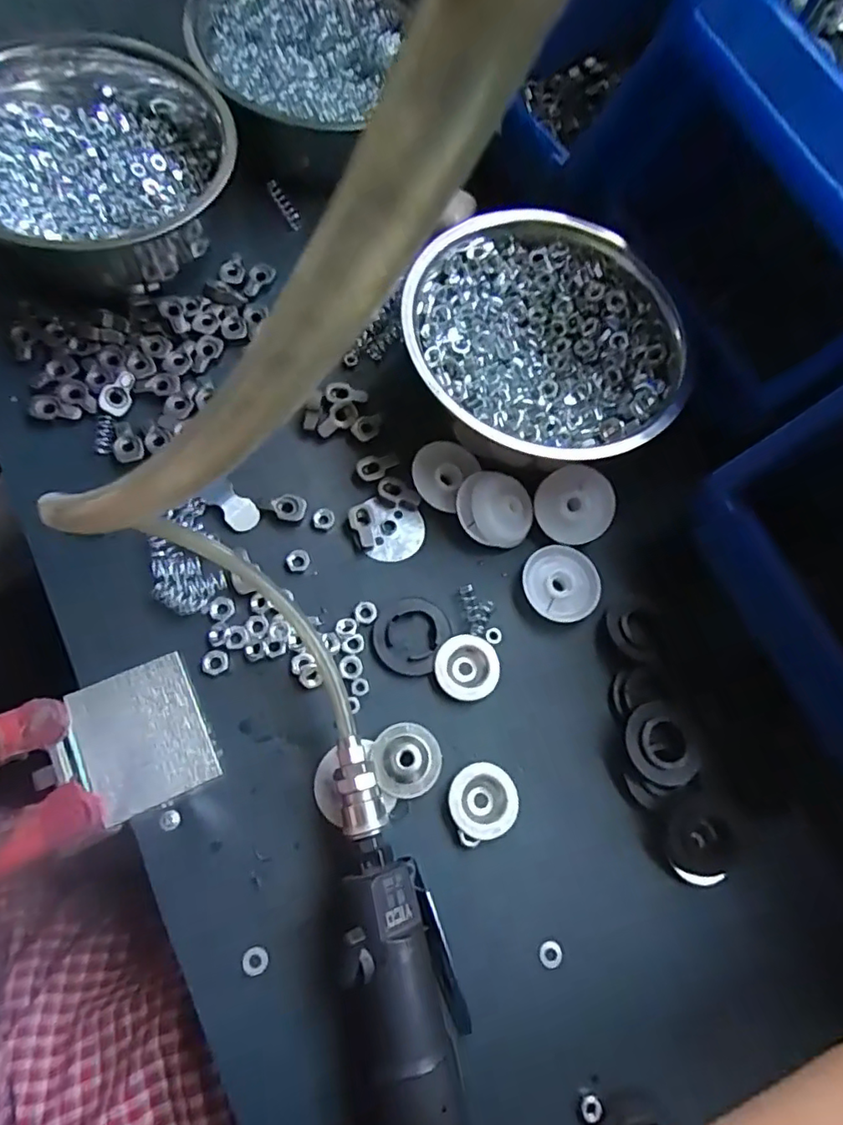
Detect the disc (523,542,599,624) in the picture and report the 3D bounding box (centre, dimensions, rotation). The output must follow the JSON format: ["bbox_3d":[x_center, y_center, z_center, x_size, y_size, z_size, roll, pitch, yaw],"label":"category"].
[{"bbox_3d":[0.090,0.013,0.376,0.047,0.004,0.048,0,74,-1],"label":"disc"}]

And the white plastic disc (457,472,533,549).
[{"bbox_3d":[0.048,-0.035,0.382,0.048,0.013,0.046,0,74,-1],"label":"white plastic disc"}]

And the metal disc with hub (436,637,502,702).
[{"bbox_3d":[0.028,0.063,0.355,0.038,0.008,0.038,2,70,-6],"label":"metal disc with hub"}]

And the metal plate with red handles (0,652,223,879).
[{"bbox_3d":[-0.180,0.102,0.297,0.133,0.017,0.075,-18,73,-32],"label":"metal plate with red handles"}]

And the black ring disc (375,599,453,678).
[{"bbox_3d":[-0.007,0.044,0.360,0.043,0.007,0.048,29,69,4],"label":"black ring disc"}]

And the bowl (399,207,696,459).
[{"bbox_3d":[0.079,-0.142,0.386,0.171,0.062,0.171,2,70,-6],"label":"bowl"}]

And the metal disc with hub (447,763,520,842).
[{"bbox_3d":[0.035,0.133,0.332,0.038,0.011,0.038,2,70,-6],"label":"metal disc with hub"}]

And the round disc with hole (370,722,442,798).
[{"bbox_3d":[-0.008,0.110,0.330,0.037,0.009,0.038,2,70,-6],"label":"round disc with hole"}]

